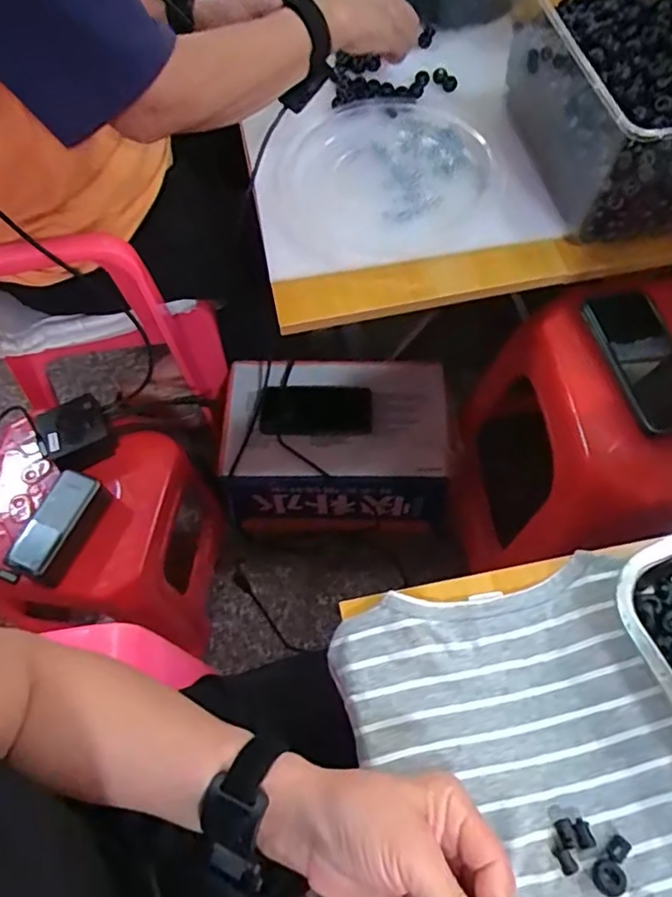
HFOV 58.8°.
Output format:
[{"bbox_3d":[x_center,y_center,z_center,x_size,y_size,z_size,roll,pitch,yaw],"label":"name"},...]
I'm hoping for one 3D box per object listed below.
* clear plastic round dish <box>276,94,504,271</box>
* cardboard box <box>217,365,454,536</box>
[{"bbox_3d":[0.054,-0.309,0.671,0.240,0.032,0.216,-9,66,-9],"label":"clear plastic round dish"},{"bbox_3d":[0.001,0.000,0.942,0.325,0.170,0.217,-1,64,1],"label":"cardboard box"}]

